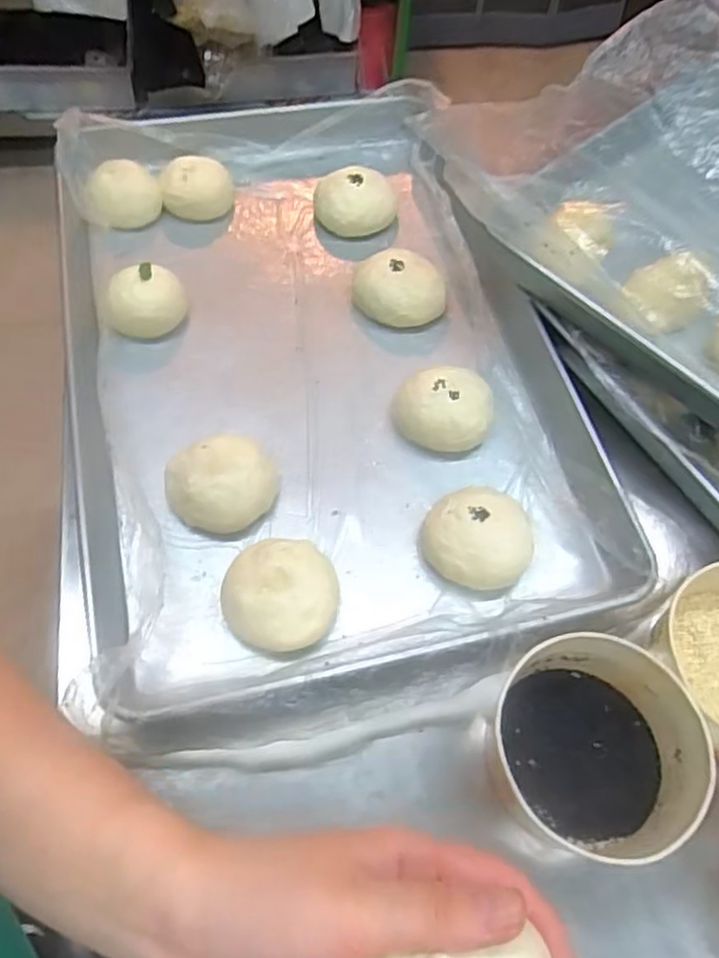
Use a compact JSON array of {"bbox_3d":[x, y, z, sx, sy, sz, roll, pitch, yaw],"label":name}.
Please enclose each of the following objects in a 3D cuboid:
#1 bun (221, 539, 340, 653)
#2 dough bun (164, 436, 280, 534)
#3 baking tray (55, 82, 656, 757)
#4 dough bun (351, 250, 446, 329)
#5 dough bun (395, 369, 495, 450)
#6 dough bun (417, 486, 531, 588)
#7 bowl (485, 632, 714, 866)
[{"bbox_3d":[-0.057,0.086,0.509,0.080,0.046,0.077,2,60,-3],"label":"bun"},{"bbox_3d":[-0.106,0.004,0.542,0.086,0.045,0.073,1,60,-4],"label":"dough bun"},{"bbox_3d":[-0.049,-0.123,0.625,0.417,0.068,0.641,-10,62,-9],"label":"baking tray"},{"bbox_3d":[0.038,-0.183,0.664,0.090,0.032,0.079,5,60,-1],"label":"dough bun"},{"bbox_3d":[0.073,-0.062,0.597,0.085,0.037,0.078,4,60,-2],"label":"dough bun"},{"bbox_3d":[0.093,0.045,0.537,0.079,0.038,0.078,2,60,-3],"label":"dough bun"},{"bbox_3d":[0.153,0.174,0.452,0.122,0.065,0.119,2,60,-3],"label":"bowl"}]

